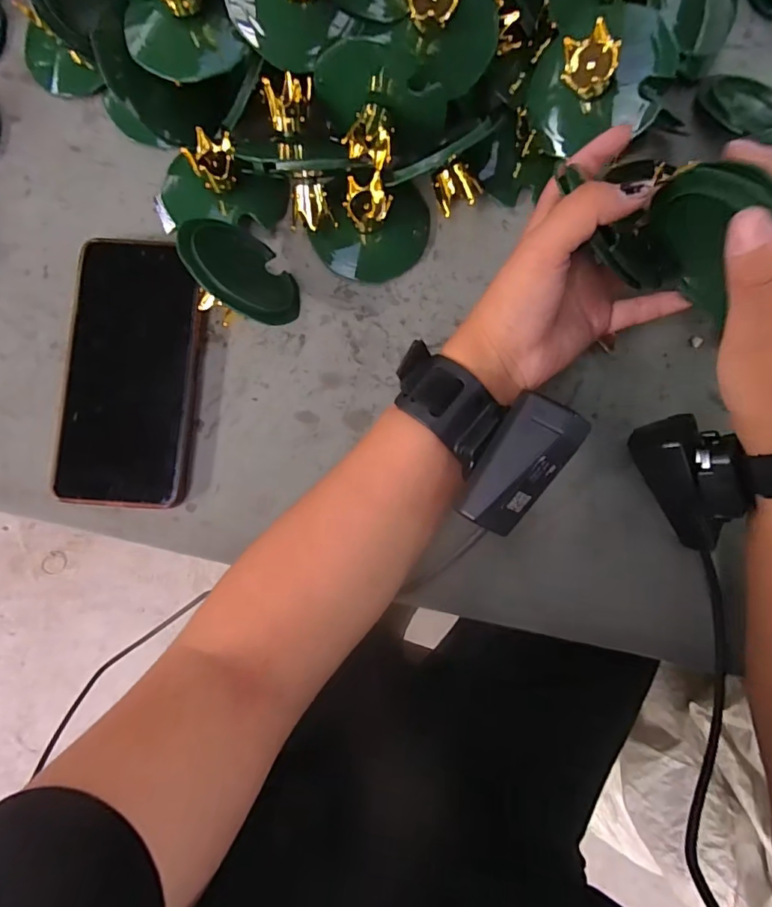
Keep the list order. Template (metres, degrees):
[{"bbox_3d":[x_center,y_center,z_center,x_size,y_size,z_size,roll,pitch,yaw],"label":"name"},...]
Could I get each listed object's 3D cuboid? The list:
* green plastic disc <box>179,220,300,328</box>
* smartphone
[{"bbox_3d":[-0.084,-0.106,0.287,0.006,0.071,0.066,-30,88,36],"label":"green plastic disc"},{"bbox_3d":[-0.158,-0.052,0.306,0.080,0.009,0.165,3,84,1],"label":"smartphone"}]

